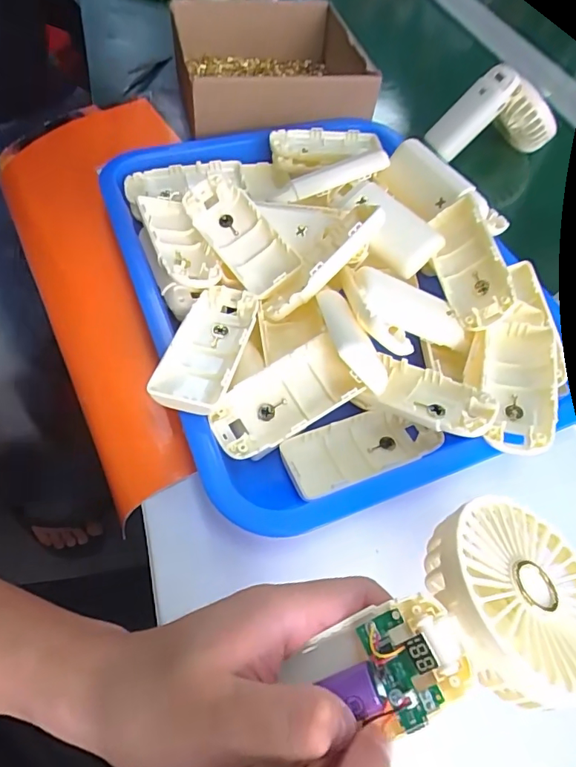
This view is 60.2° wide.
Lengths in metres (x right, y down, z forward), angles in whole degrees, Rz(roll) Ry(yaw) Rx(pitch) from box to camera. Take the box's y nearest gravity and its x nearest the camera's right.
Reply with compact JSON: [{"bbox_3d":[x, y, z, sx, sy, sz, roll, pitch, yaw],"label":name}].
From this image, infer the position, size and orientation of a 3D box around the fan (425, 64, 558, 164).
[{"bbox_3d":[0.229,-0.299,0.547,0.136,0.081,0.038,-4,55,-10],"label":"fan"}]

